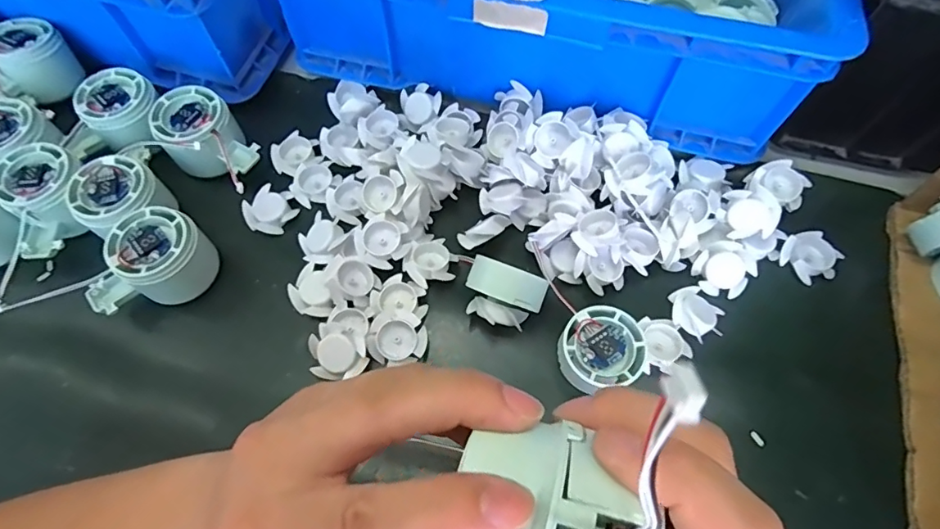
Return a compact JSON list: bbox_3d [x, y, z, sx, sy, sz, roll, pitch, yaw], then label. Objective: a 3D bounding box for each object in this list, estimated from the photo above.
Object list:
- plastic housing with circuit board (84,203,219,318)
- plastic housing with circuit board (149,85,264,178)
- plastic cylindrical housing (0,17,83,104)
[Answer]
[{"bbox_3d":[-0.226,0.004,0.368,0.061,0.048,0.083,25,68,11],"label":"plastic housing with circuit board"},{"bbox_3d":[-0.215,-0.102,0.412,0.056,0.043,0.077,-38,71,-16],"label":"plastic housing with circuit board"},{"bbox_3d":[-0.381,-0.180,0.443,0.061,0.050,0.065,-41,72,-17],"label":"plastic cylindrical housing"}]

